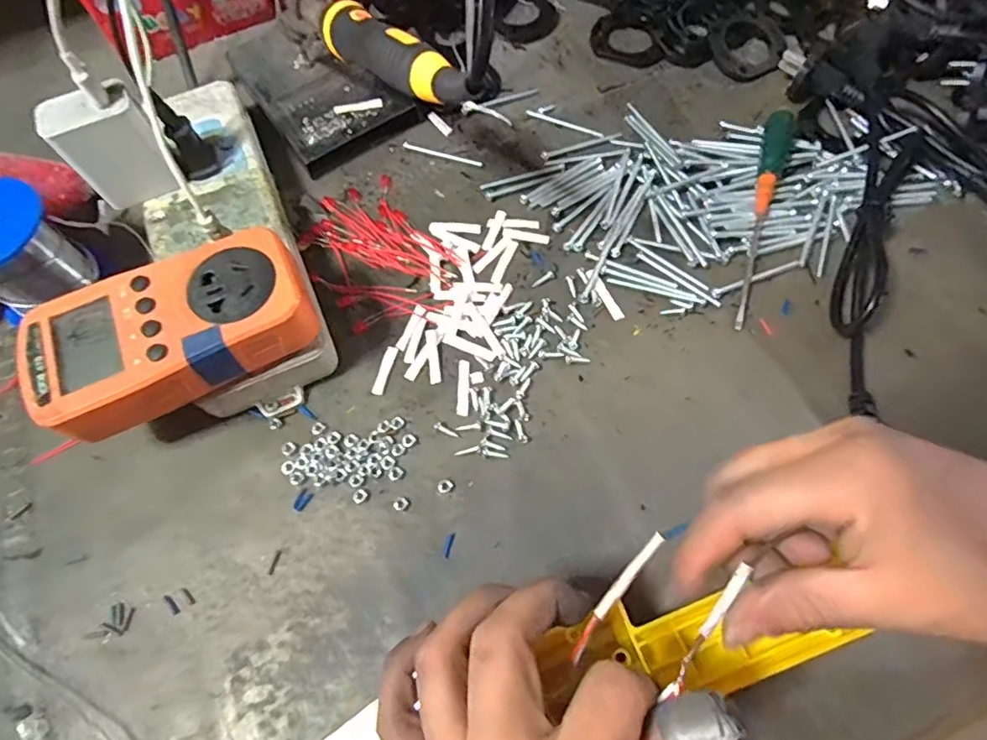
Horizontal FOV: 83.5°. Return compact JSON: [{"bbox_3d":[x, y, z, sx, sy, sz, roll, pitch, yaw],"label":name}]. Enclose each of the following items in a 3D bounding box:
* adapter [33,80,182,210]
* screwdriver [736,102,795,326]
[{"bbox_3d":[-0.210,-0.124,0.309,0.048,0.059,0.028,-28,68,-10],"label":"adapter"},{"bbox_3d":[0.161,-0.094,0.330,0.015,0.024,0.145,15,68,8],"label":"screwdriver"}]

